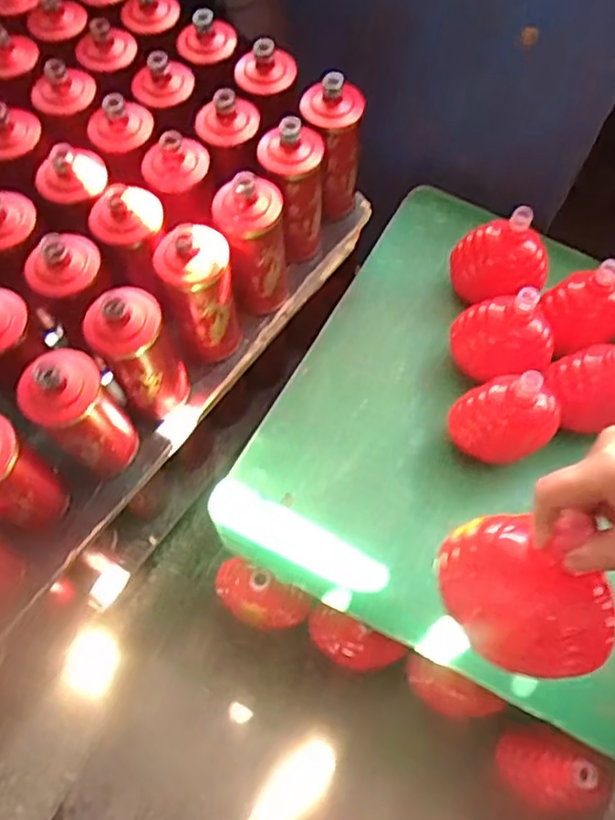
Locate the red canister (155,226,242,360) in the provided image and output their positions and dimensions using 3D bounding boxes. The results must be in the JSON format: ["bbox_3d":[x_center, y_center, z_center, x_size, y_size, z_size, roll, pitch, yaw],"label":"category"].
[{"bbox_3d":[-0.131,-0.139,0.781,0.085,0.213,0.077,-12,66,-6],"label":"red canister"}]

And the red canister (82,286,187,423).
[{"bbox_3d":[-0.198,-0.065,0.734,0.074,0.205,0.085,39,71,16],"label":"red canister"}]

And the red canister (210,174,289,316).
[{"bbox_3d":[-0.069,-0.206,0.804,0.082,0.218,0.073,-3,65,-2],"label":"red canister"}]

